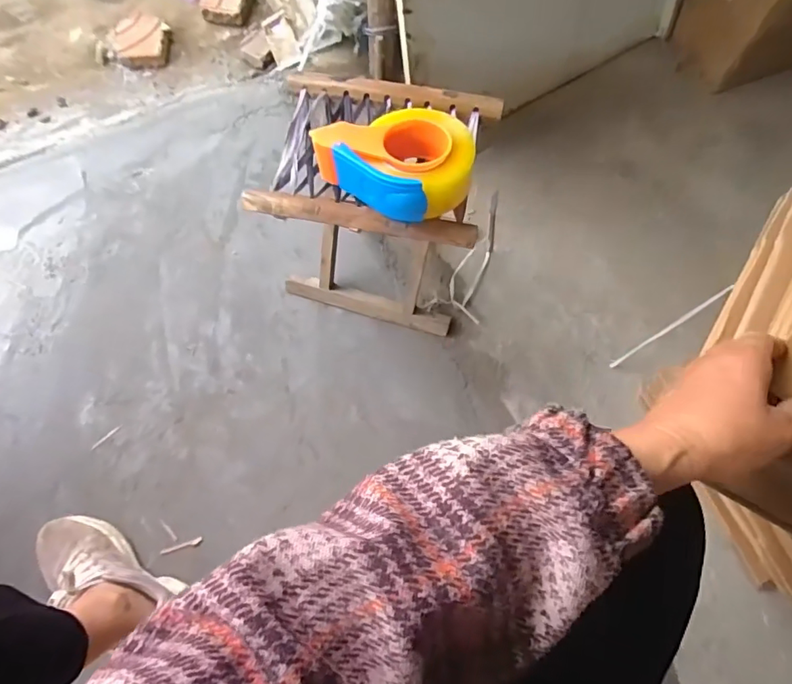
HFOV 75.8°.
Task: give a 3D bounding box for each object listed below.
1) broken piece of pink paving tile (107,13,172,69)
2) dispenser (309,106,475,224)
[{"bbox_3d":[-0.550,-0.647,1.103,0.126,0.036,0.131,-1,70,2],"label":"broken piece of pink paving tile"},{"bbox_3d":[-0.004,-0.212,0.584,0.180,0.055,0.121,26,71,9],"label":"dispenser"}]

